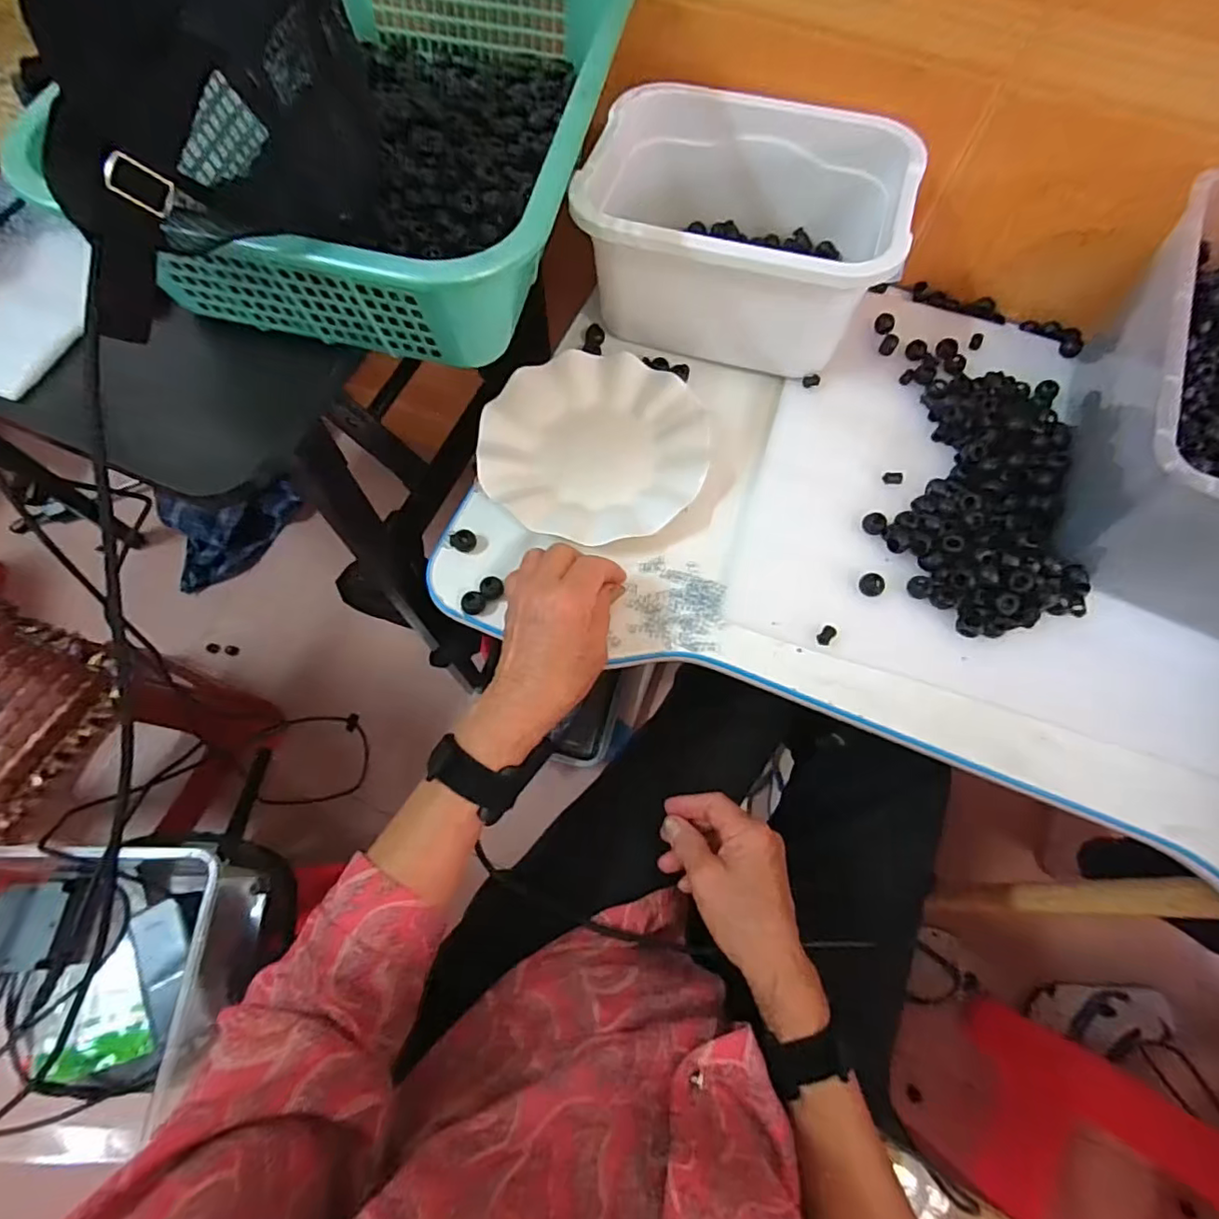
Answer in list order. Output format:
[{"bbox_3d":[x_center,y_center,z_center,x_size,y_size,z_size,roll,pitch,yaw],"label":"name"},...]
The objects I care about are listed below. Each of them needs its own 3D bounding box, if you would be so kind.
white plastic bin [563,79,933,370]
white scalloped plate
[{"bbox_3d":[0.107,-0.316,0.492,0.249,0.118,0.185,12,68,3],"label":"white plastic bin"},{"bbox_3d":[-0.013,-0.135,0.475,0.181,0.023,0.176,0,68,-1],"label":"white scalloped plate"}]

